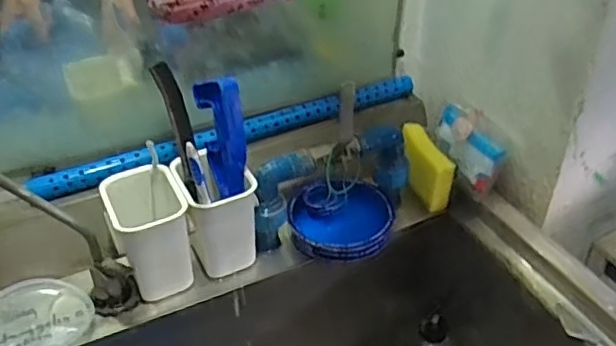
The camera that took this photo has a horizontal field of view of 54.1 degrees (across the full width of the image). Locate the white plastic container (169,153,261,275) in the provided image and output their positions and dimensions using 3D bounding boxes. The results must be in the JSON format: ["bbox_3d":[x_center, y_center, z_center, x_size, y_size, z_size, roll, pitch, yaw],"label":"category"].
[{"bbox_3d":[-0.097,0.045,0.652,0.074,0.117,0.074,-18,41,-21],"label":"white plastic container"}]

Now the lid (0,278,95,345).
[{"bbox_3d":[-0.278,0.145,0.603,0.112,0.011,0.091,-18,41,-20],"label":"lid"}]

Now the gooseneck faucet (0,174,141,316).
[{"bbox_3d":[-0.256,0.057,0.563,0.077,0.254,0.049,-34,38,12],"label":"gooseneck faucet"}]

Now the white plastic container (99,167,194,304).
[{"bbox_3d":[-0.164,0.065,0.622,0.078,0.111,0.091,-18,42,-21],"label":"white plastic container"}]

